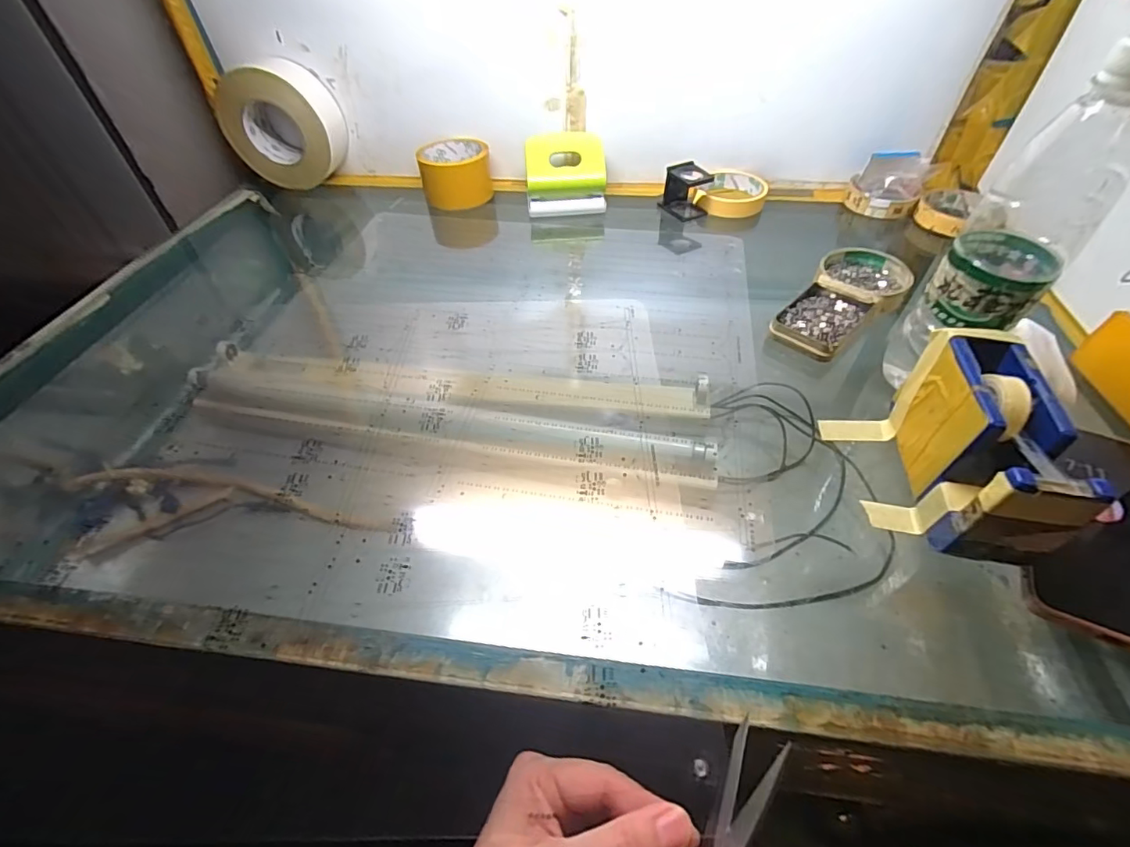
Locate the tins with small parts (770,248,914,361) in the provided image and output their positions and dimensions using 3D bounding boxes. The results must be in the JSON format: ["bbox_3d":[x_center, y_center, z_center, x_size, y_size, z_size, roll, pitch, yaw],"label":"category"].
[{"bbox_3d":[0.267,-0.117,0.466,0.078,0.019,0.179,30,56,26],"label":"tins with small parts"}]

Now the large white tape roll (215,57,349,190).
[{"bbox_3d":[-0.373,-0.395,0.656,0.142,0.130,0.062,5,49,7],"label":"large white tape roll"}]

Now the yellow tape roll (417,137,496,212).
[{"bbox_3d":[-0.143,-0.334,0.656,0.087,0.062,0.087,-7,48,-4],"label":"yellow tape roll"}]

